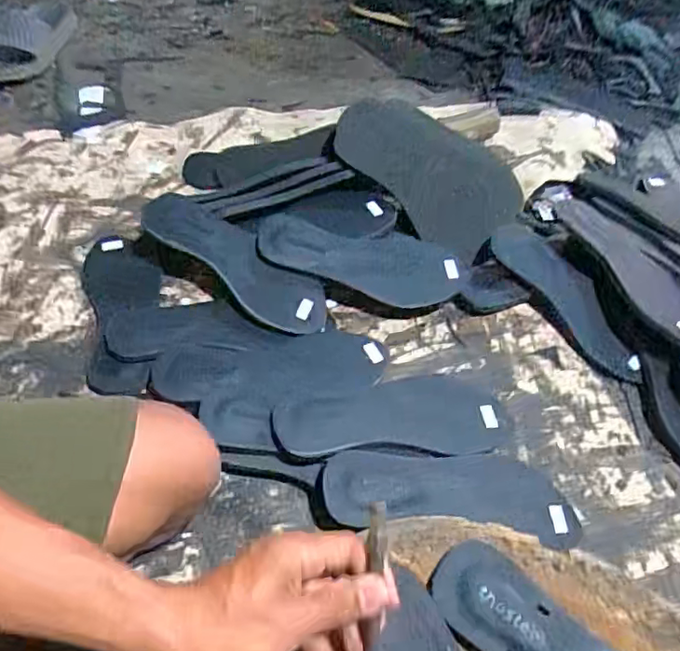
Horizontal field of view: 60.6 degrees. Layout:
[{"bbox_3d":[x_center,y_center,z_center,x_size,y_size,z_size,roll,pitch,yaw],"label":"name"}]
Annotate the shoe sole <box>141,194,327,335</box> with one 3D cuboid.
[{"bbox_3d":[-0.137,-0.085,0.708,0.293,0.027,0.072,34,75,22],"label":"shoe sole"}]

